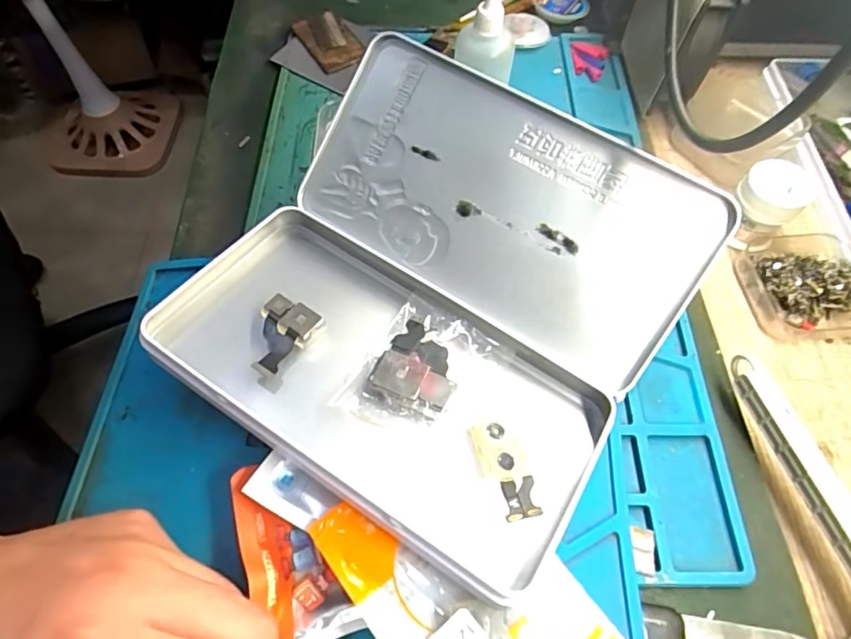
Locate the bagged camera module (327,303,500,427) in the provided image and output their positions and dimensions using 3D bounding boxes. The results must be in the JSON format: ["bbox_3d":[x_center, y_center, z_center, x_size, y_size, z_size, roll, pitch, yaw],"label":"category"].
[{"bbox_3d":[-0.003,0.022,0.236,0.047,0.011,0.065,28,64,10],"label":"bagged camera module"}]

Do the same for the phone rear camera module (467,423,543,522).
[{"bbox_3d":[0.033,0.063,0.218,0.020,0.004,0.041,-19,66,-13],"label":"phone rear camera module"}]

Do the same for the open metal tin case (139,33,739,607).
[{"bbox_3d":[0.004,-0.015,0.237,0.193,0.070,0.188,31,65,12],"label":"open metal tin case"}]

